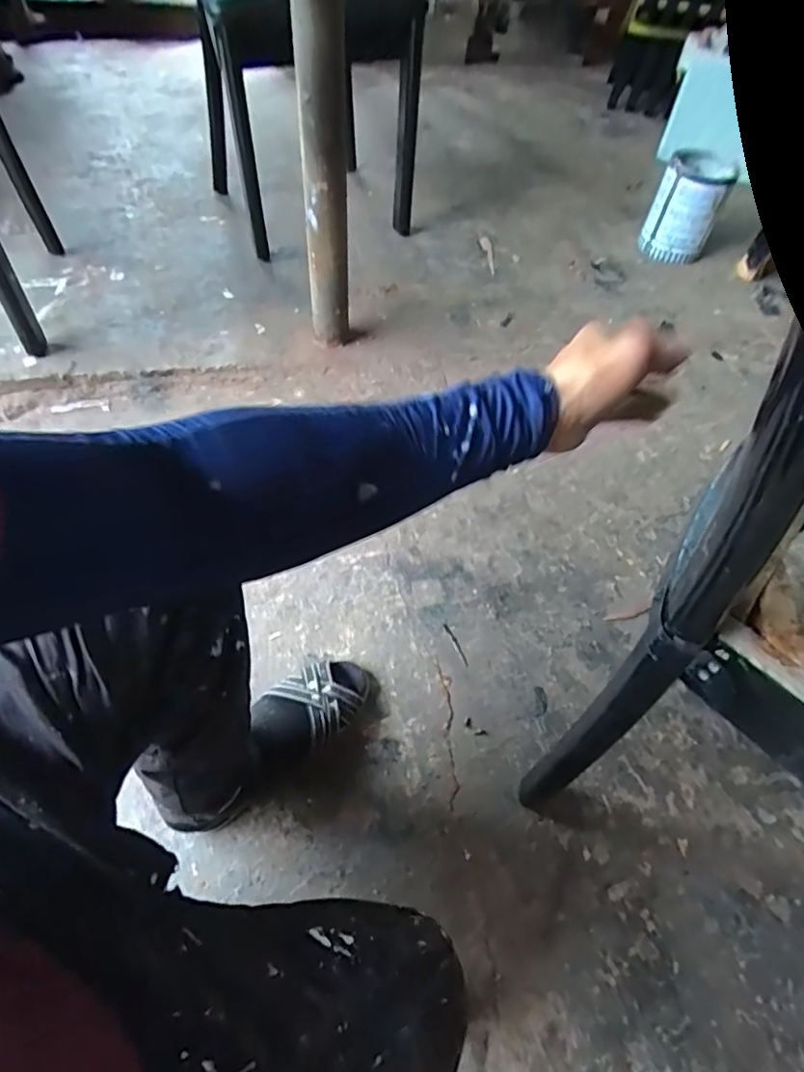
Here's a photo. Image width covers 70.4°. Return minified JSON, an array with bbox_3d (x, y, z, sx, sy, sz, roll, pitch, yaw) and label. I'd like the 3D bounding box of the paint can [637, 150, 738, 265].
[{"bbox_3d":[0.707,-0.824,1.426,0.154,0.199,0.193,21,57,11],"label":"paint can"}]

